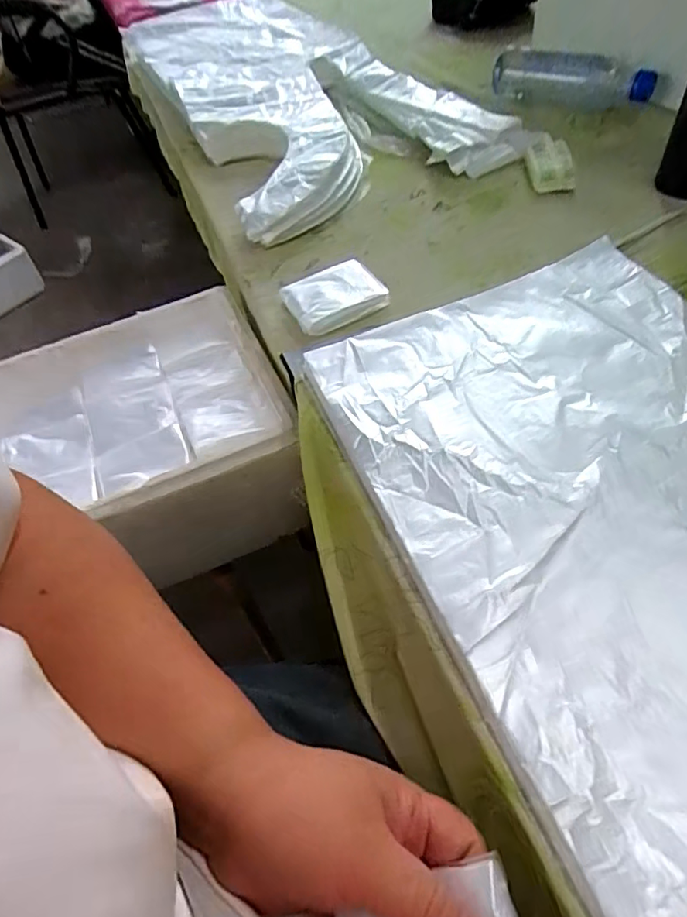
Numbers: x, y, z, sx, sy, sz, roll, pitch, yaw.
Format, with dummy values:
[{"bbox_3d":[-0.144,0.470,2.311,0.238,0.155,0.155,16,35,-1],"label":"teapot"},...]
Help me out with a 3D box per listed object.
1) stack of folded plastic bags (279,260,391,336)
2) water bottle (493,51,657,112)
[{"bbox_3d":[-0.009,-0.156,0.513,0.086,0.013,0.069,-24,53,-13],"label":"stack of folded plastic bags"},{"bbox_3d":[0.306,-0.505,0.729,0.207,0.050,0.049,23,57,22],"label":"water bottle"}]

